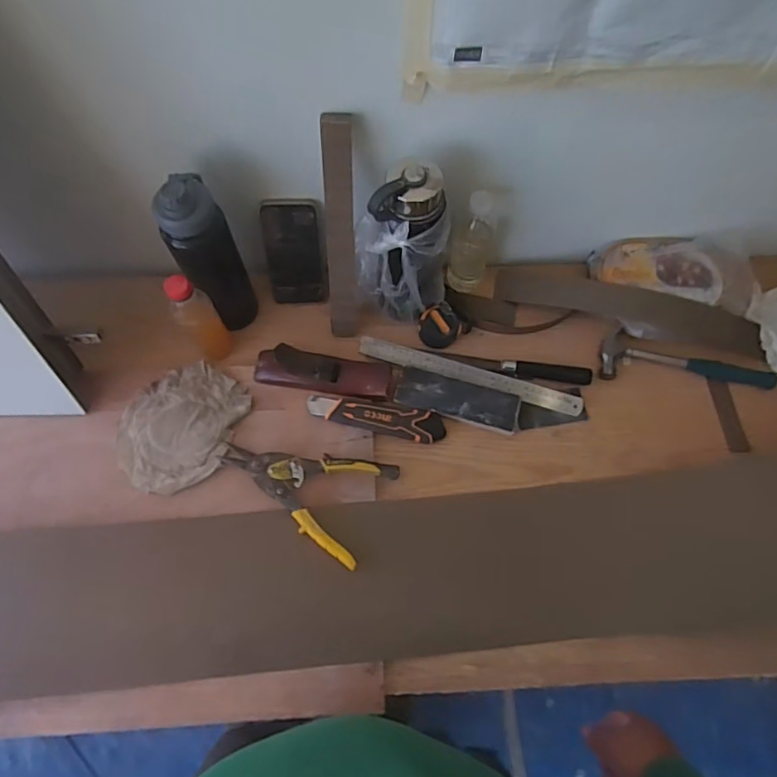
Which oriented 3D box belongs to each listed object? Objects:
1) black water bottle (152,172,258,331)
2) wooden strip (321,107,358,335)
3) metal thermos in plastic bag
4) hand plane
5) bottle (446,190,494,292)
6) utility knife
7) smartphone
[{"bbox_3d":[-0.236,-0.170,0.733,0.078,0.265,0.078,0,69,0],"label":"black water bottle"},{"bbox_3d":[-0.062,-0.195,0.726,0.040,0.312,0.020,-12,47,-14],"label":"wooden strip"},{"bbox_3d":[0.021,-0.183,0.728,0.124,0.227,0.084,5,69,2],"label":"metal thermos in plastic bag"},{"bbox_3d":[-0.094,-0.024,0.799,0.201,0.066,0.063,11,69,4],"label":"hand plane"},{"bbox_3d":[0.125,-0.213,0.807,0.054,0.185,0.061,14,69,5],"label":"bottle"},{"bbox_3d":[-0.016,0.041,0.780,0.193,0.024,0.048,8,69,3],"label":"utility knife"},{"bbox_3d":[-0.134,-0.196,0.805,0.087,0.168,0.006,3,44,1],"label":"smartphone"}]

